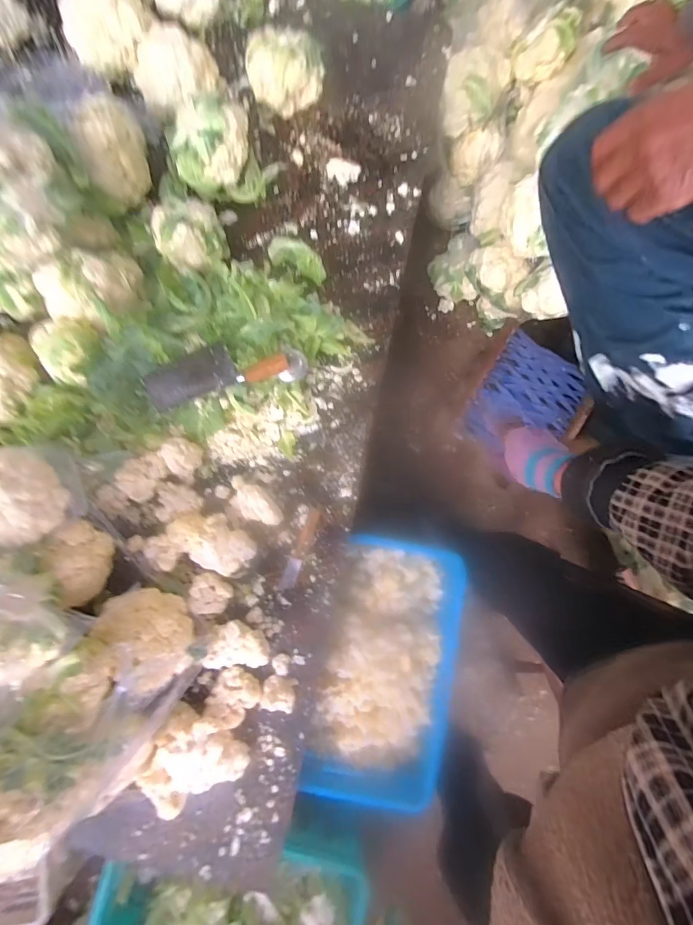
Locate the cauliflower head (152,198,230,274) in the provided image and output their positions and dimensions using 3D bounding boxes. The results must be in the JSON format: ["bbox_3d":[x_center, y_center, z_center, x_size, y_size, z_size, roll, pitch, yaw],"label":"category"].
[{"bbox_3d":[-0.291,-0.424,0.817,0.126,0.100,0.113,-33,85,-3],"label":"cauliflower head"}]

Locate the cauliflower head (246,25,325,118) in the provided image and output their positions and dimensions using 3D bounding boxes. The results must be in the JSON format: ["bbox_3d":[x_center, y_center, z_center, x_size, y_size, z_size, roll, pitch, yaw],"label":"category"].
[{"bbox_3d":[-0.126,-0.806,0.884,0.152,0.124,0.146,0,84,0],"label":"cauliflower head"}]

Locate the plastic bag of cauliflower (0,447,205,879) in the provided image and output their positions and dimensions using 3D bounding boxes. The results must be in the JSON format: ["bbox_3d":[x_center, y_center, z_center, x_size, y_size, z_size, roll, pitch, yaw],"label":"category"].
[{"bbox_3d":[-0.507,0.289,0.632,0.408,0.262,0.511,-31,85,-3],"label":"plastic bag of cauliflower"}]

